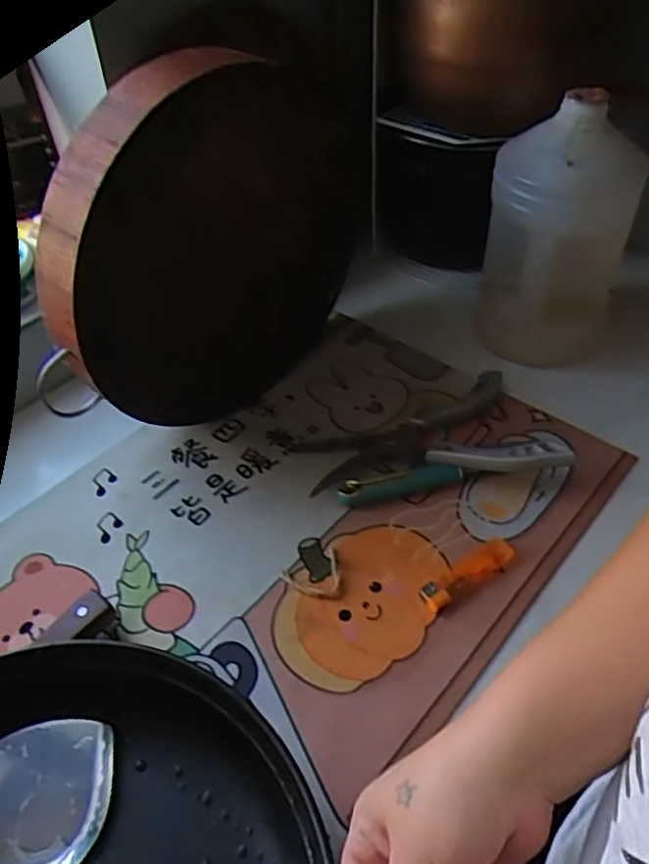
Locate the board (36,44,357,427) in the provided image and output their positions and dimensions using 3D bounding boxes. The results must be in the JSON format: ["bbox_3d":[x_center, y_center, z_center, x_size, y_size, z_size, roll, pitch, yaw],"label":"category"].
[{"bbox_3d":[-0.082,-0.154,0.579,0.067,0.316,0.337,34,55,31],"label":"board"}]

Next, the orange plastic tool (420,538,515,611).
[{"bbox_3d":[0.113,0.110,0.520,0.087,0.011,0.026,-30,52,-23],"label":"orange plastic tool"}]

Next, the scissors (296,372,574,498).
[{"bbox_3d":[0.091,0.007,0.605,0.212,0.041,0.145,-12,46,-9],"label":"scissors"}]

